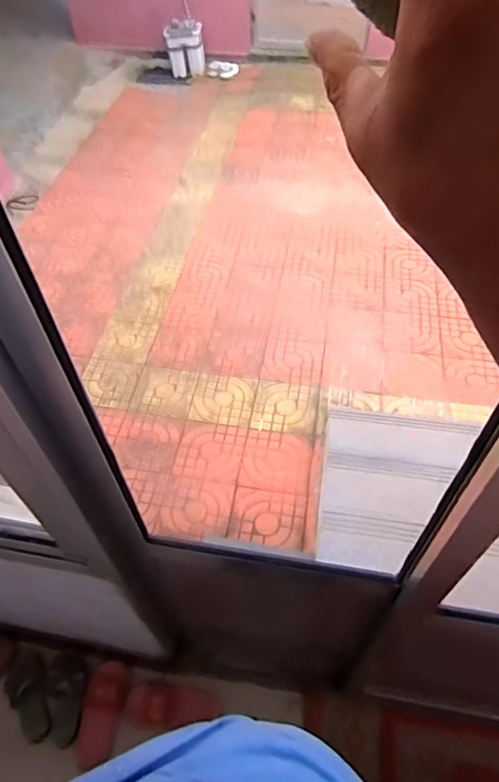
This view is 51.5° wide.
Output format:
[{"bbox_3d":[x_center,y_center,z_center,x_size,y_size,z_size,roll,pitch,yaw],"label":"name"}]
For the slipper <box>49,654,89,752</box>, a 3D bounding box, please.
[{"bbox_3d":[-0.520,0.875,1.484,0.105,0.064,0.235,-6,52,-3],"label":"slipper"}]

